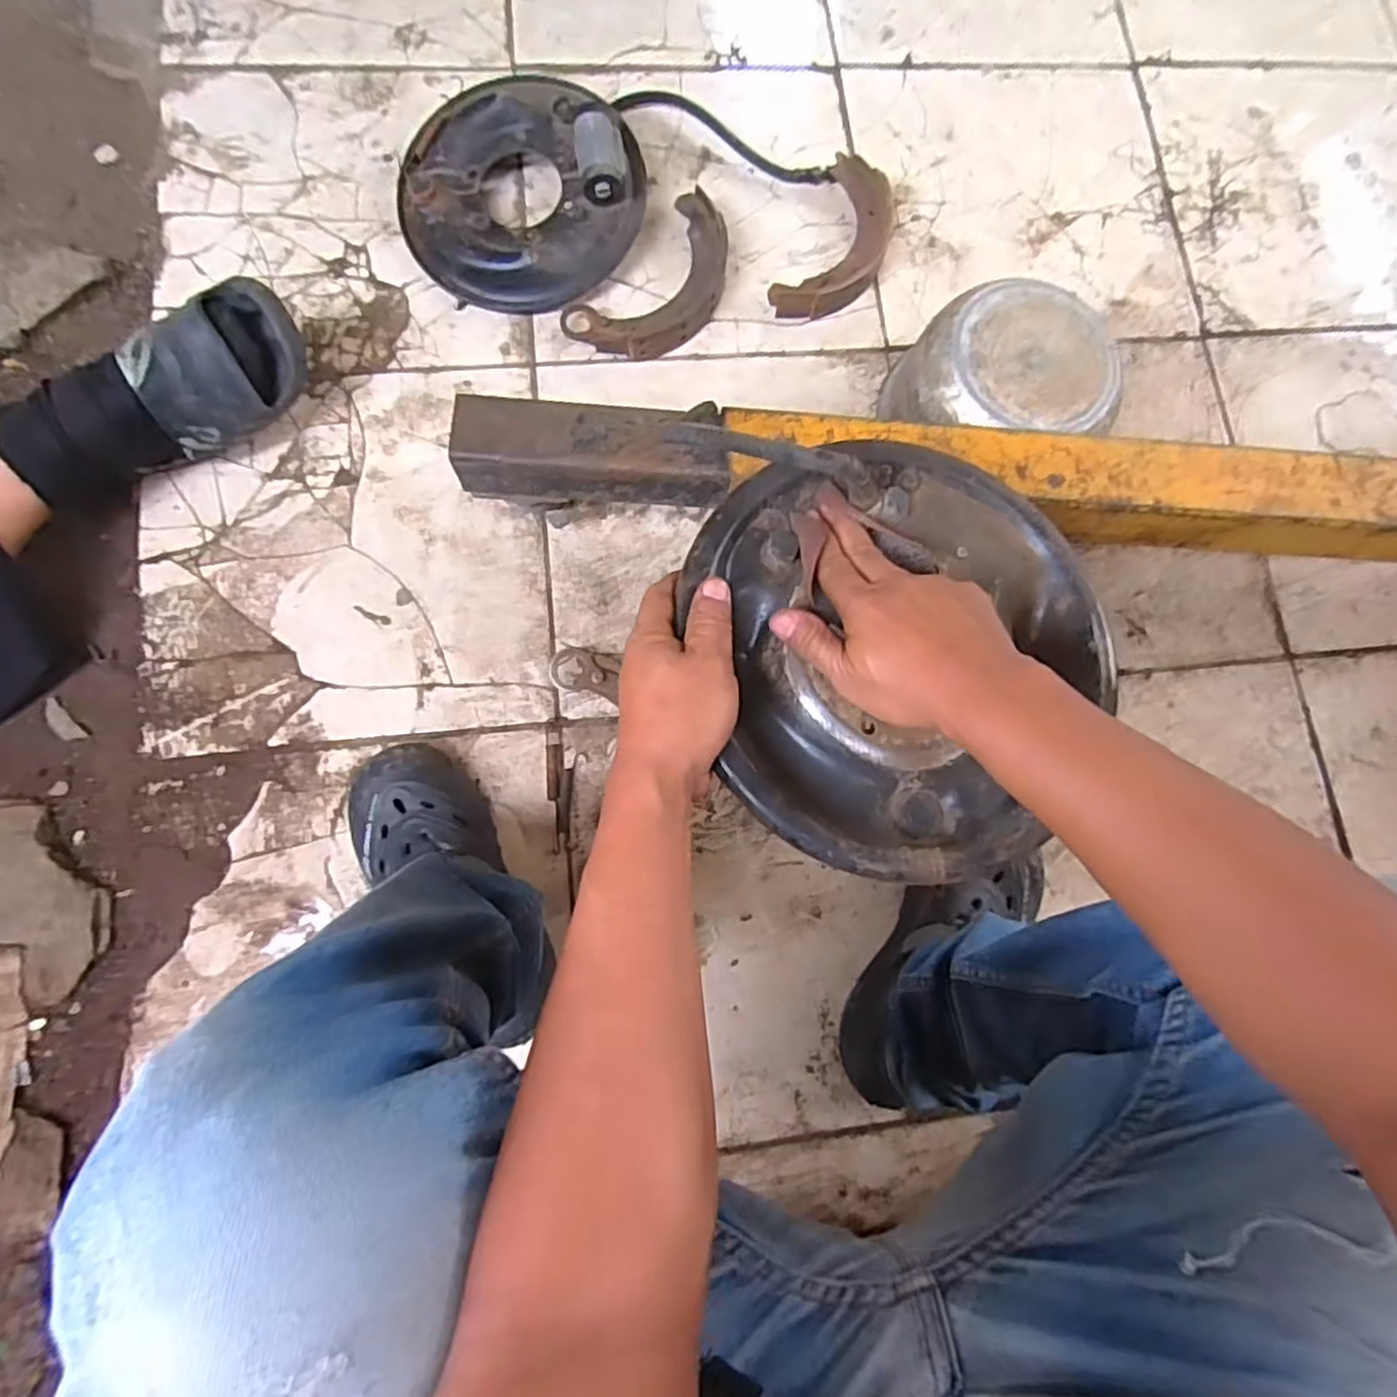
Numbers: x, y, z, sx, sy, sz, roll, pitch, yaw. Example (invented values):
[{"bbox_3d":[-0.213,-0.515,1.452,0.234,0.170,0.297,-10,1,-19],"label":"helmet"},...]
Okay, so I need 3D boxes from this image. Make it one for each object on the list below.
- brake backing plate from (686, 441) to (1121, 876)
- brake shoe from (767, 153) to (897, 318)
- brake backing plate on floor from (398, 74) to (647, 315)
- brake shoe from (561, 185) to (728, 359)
[{"bbox_3d":[0.115,-0.037,0.420,0.244,0.055,0.266,1,81,-4],"label":"brake backing plate"},{"bbox_3d":[0.168,-0.526,0.834,0.101,0.031,0.220,26,80,0],"label":"brake shoe"},{"bbox_3d":[-0.195,-0.567,0.787,0.262,0.089,0.248,1,81,-4],"label":"brake backing plate on floor"},{"bbox_3d":[-0.042,-0.460,0.803,0.117,0.030,0.223,43,81,3],"label":"brake shoe"}]

